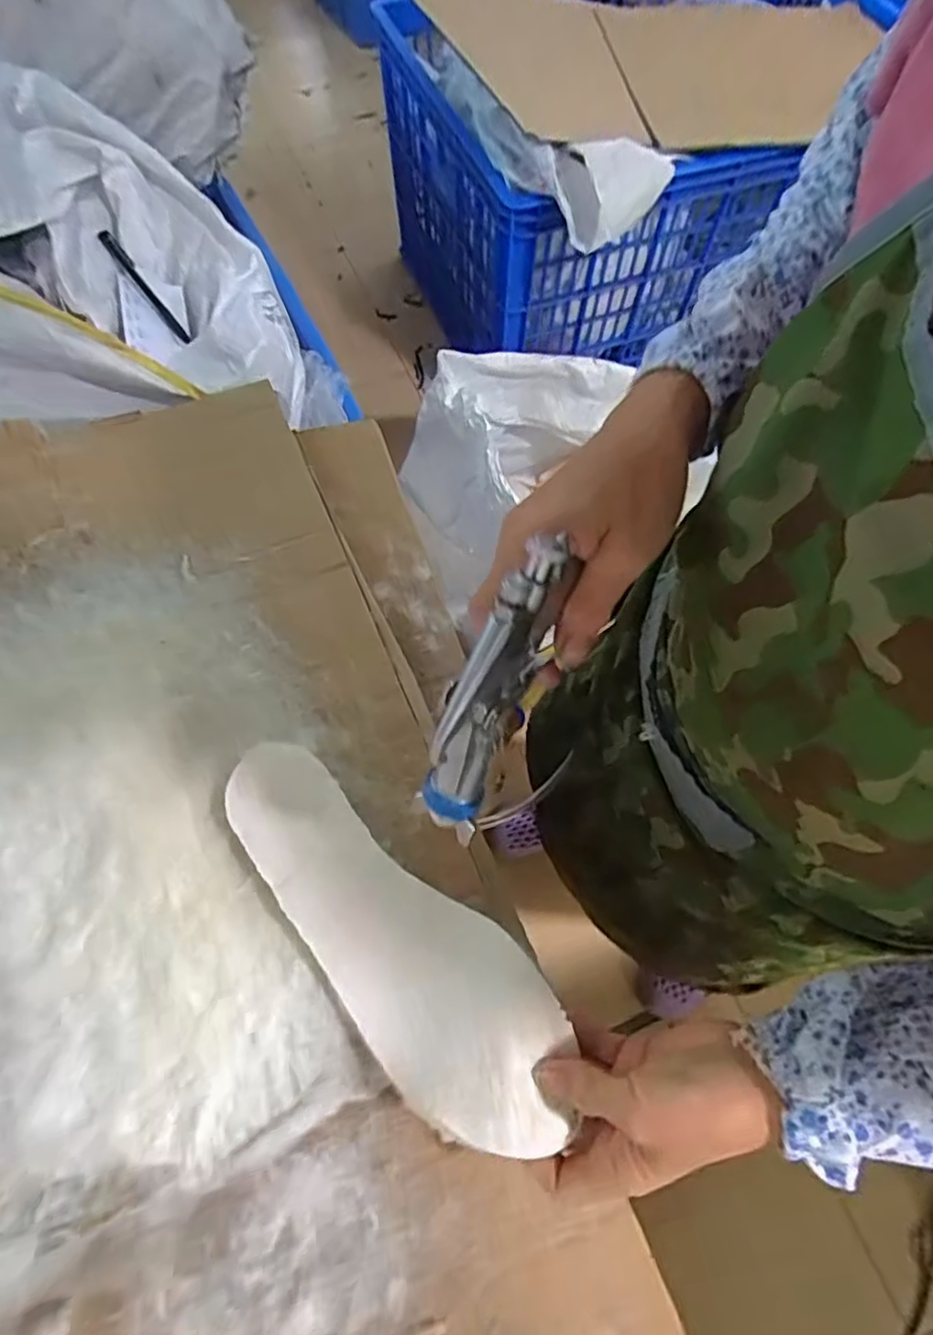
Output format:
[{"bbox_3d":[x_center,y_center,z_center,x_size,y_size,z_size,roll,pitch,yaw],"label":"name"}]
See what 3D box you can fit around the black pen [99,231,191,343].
[{"bbox_3d":[-0.345,-0.407,0.685,0.016,0.016,0.134,-41,101,-16],"label":"black pen"}]

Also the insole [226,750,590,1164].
[{"bbox_3d":[-0.047,0.148,0.370,0.090,0.027,0.255,-41,70,-16],"label":"insole"}]

